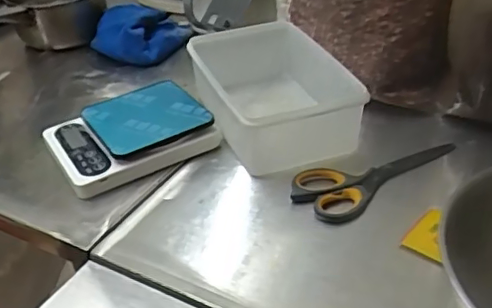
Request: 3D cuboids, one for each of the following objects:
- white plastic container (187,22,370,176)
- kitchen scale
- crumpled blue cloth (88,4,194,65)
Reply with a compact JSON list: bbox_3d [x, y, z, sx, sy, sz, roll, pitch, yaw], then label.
[{"bbox_3d":[0.032,-0.071,0.662,0.143,0.078,0.237,-17,37,-16],"label":"white plastic container"},{"bbox_3d":[-0.134,-0.021,0.646,0.172,0.037,0.137,-23,39,-23],"label":"kitchen scale"},{"bbox_3d":[-0.165,-0.188,0.878,0.154,0.051,0.134,-11,36,-7],"label":"crumpled blue cloth"}]

